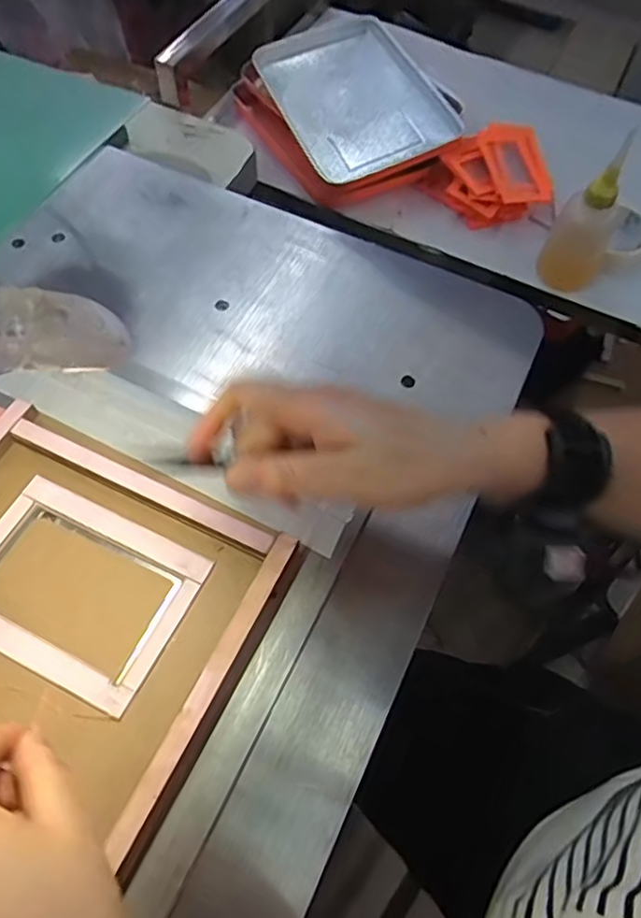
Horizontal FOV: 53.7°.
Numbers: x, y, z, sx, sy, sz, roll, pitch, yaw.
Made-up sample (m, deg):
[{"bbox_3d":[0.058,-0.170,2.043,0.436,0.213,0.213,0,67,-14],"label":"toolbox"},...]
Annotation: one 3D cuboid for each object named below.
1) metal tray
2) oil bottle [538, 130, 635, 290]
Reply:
[{"bbox_3d":[0.040,-0.459,0.799,0.194,0.034,0.281,-17,63,-12],"label":"metal tray"},{"bbox_3d":[0.281,-0.254,0.655,0.064,0.166,0.056,25,63,11],"label":"oil bottle"}]

